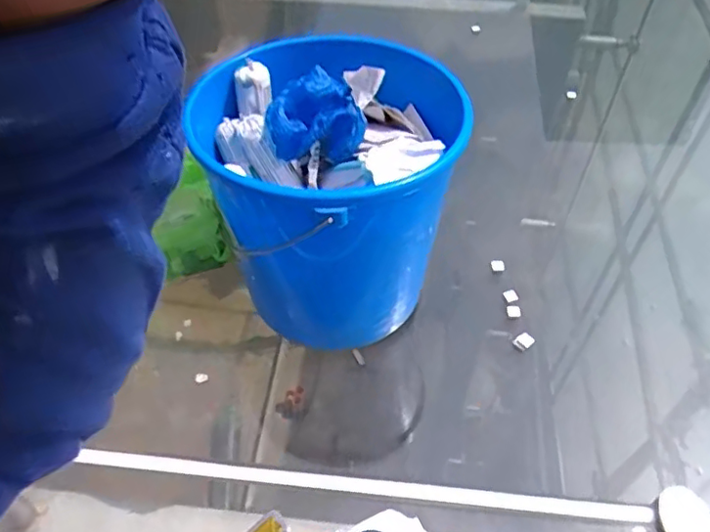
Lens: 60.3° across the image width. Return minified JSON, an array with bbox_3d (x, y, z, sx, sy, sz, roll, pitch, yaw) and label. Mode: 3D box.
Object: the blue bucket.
[{"bbox_3d":[-0.027,-0.095,0.864,0.347,0.323,0.342,0,50,0],"label":"blue bucket"}]

